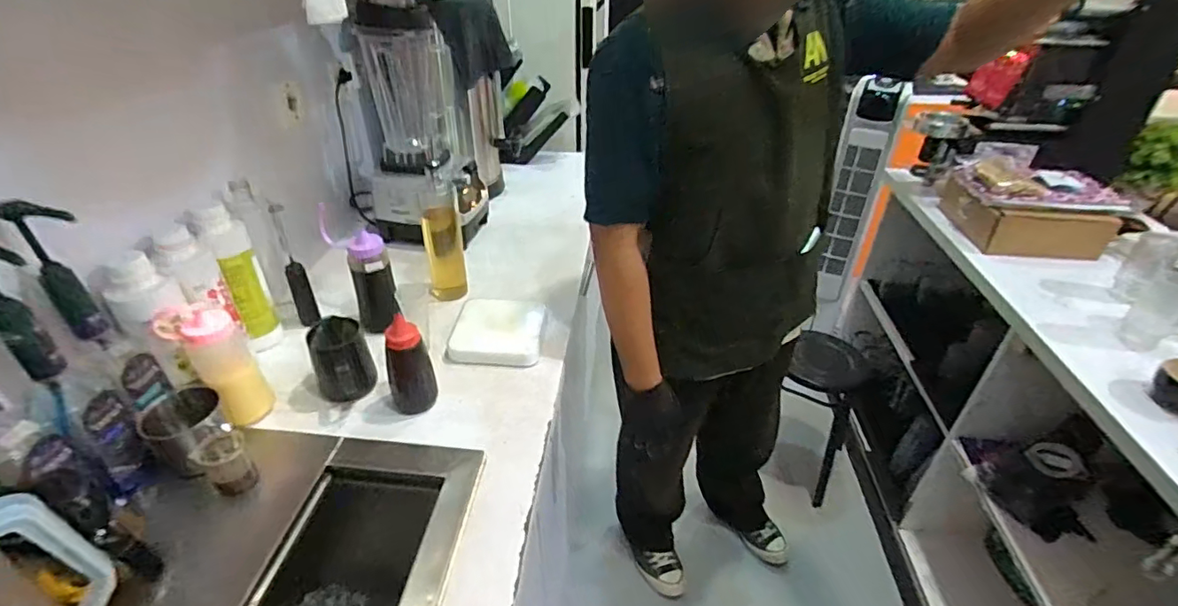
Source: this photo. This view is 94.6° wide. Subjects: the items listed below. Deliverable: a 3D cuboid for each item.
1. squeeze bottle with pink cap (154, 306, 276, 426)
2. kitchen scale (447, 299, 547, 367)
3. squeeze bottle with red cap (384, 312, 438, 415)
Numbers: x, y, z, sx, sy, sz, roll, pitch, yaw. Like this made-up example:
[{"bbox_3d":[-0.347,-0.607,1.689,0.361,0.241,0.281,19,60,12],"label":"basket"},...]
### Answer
[{"bbox_3d":[-0.534,0.093,0.788,0.092,0.179,0.082,-27,44,-33],"label":"squeeze bottle with pink cap"},{"bbox_3d":[-0.164,0.051,0.984,0.158,0.032,0.145,1,35,0],"label":"kitchen scale"},{"bbox_3d":[-0.276,0.098,0.830,0.062,0.153,0.054,18,39,23],"label":"squeeze bottle with red cap"}]

